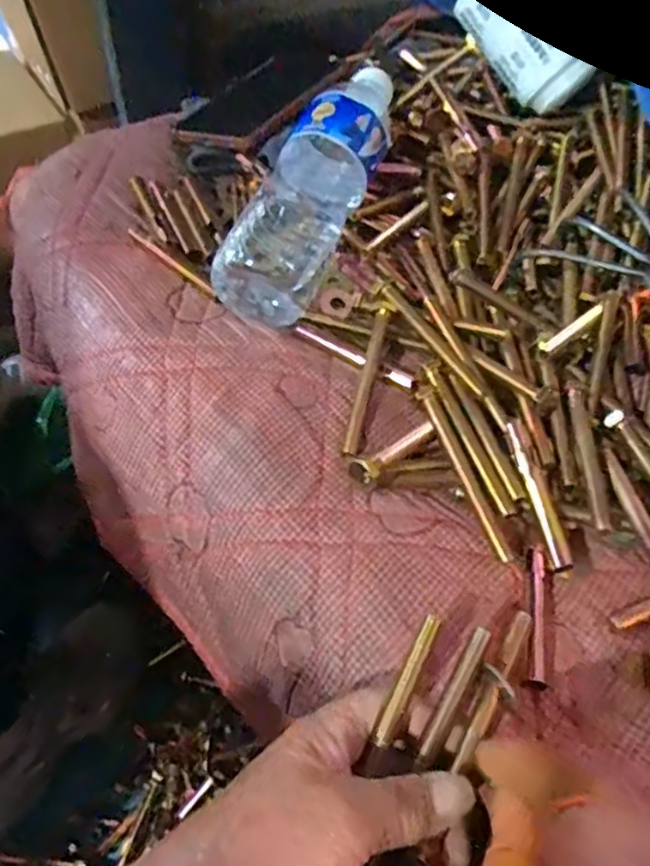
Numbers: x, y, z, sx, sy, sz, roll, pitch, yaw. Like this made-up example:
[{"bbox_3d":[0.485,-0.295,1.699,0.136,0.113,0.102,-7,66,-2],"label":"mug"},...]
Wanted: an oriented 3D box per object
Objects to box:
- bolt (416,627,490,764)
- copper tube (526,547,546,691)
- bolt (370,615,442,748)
[{"bbox_3d":[0.053,0.107,0.263,0.007,0.004,0.057,26,71,19],"label":"bolt"},{"bbox_3d":[0.099,0.084,0.298,0.009,0.008,0.066,11,50,5],"label":"copper tube"},{"bbox_3d":[0.034,0.101,0.261,0.007,0.004,0.054,22,71,17],"label":"bolt"}]

